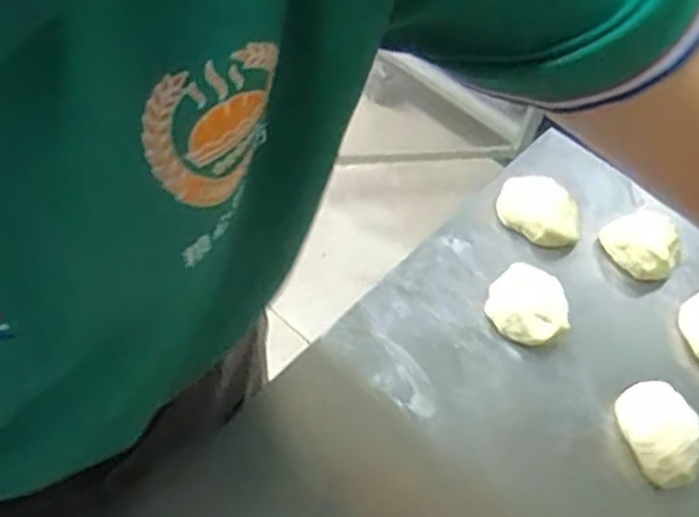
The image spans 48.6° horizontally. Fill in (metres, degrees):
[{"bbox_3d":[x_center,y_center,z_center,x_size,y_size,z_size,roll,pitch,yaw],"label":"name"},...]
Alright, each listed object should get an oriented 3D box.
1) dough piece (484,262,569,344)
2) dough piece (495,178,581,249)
[{"bbox_3d":[0.142,0.038,0.613,0.053,0.030,0.063,-34,65,-23],"label":"dough piece"},{"bbox_3d":[0.164,-0.040,0.669,0.075,0.025,0.051,25,58,12],"label":"dough piece"}]

